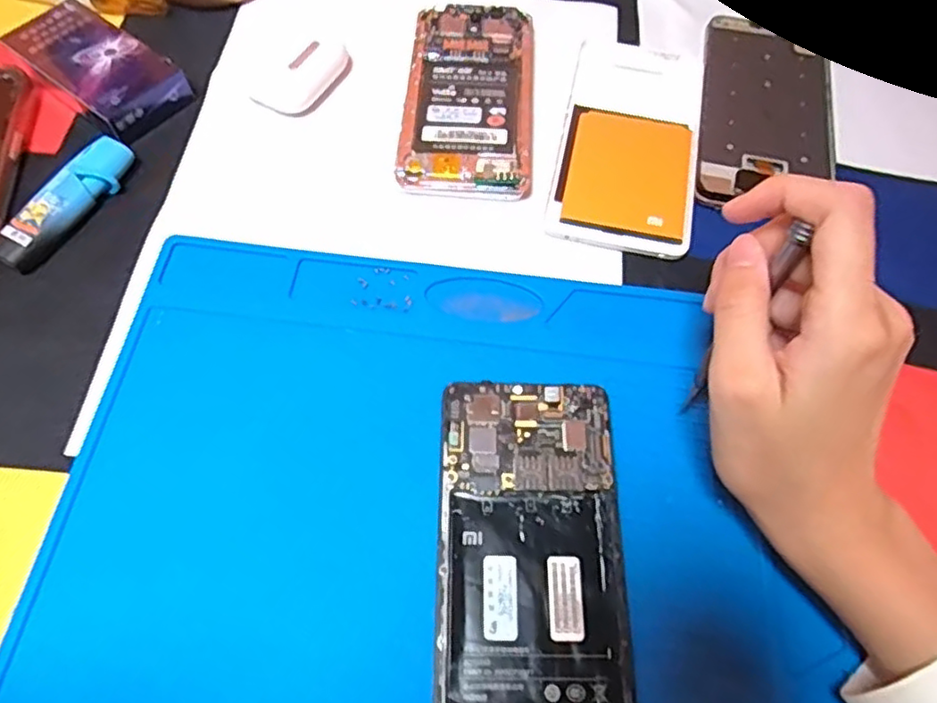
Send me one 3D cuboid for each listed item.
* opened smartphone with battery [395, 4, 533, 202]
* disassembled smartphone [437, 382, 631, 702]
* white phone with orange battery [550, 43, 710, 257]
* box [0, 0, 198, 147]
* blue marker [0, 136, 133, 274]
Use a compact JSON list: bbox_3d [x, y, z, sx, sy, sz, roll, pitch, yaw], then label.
[{"bbox_3d":[0.001,-0.145,0.373,0.065,0.014,0.139,5,63,1],"label":"opened smartphone with battery"},{"bbox_3d":[0.024,0.082,0.259,0.069,0.008,0.146,2,63,-1],"label":"disassembled smartphone"},{"bbox_3d":[0.092,-0.120,0.370,0.074,0.005,0.153,12,63,4],"label":"white phone with orange battery"},{"bbox_3d":[-0.208,-0.161,0.371,0.094,0.024,0.051,37,68,16],"label":"box"},{"bbox_3d":[-0.205,-0.077,0.332,0.022,0.014,0.083,29,66,12],"label":"blue marker"}]

